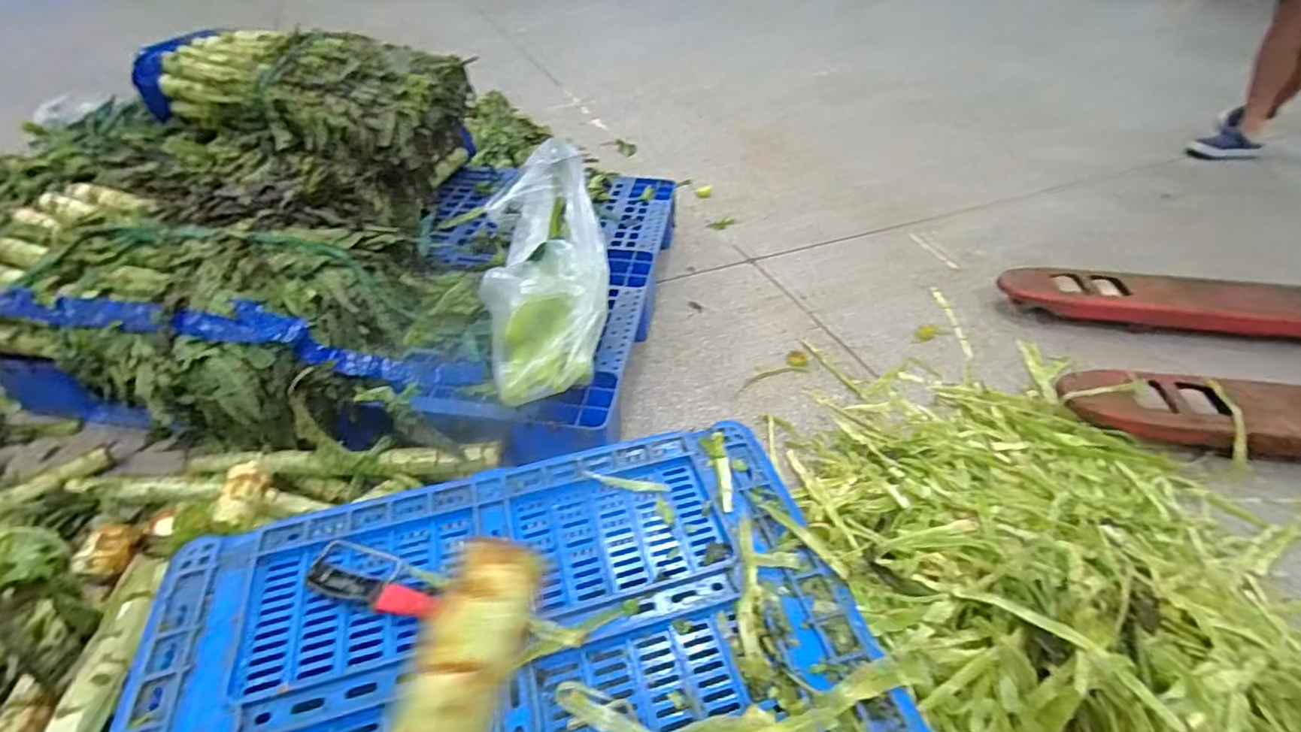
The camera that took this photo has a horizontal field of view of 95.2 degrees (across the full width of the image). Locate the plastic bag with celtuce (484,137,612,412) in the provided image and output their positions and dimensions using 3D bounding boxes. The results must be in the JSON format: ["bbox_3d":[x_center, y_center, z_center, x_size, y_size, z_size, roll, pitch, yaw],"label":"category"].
[{"bbox_3d":[-0.185,-0.174,1.081,0.203,0.186,0.520,-3,57,-3],"label":"plastic bag with celtuce"}]

